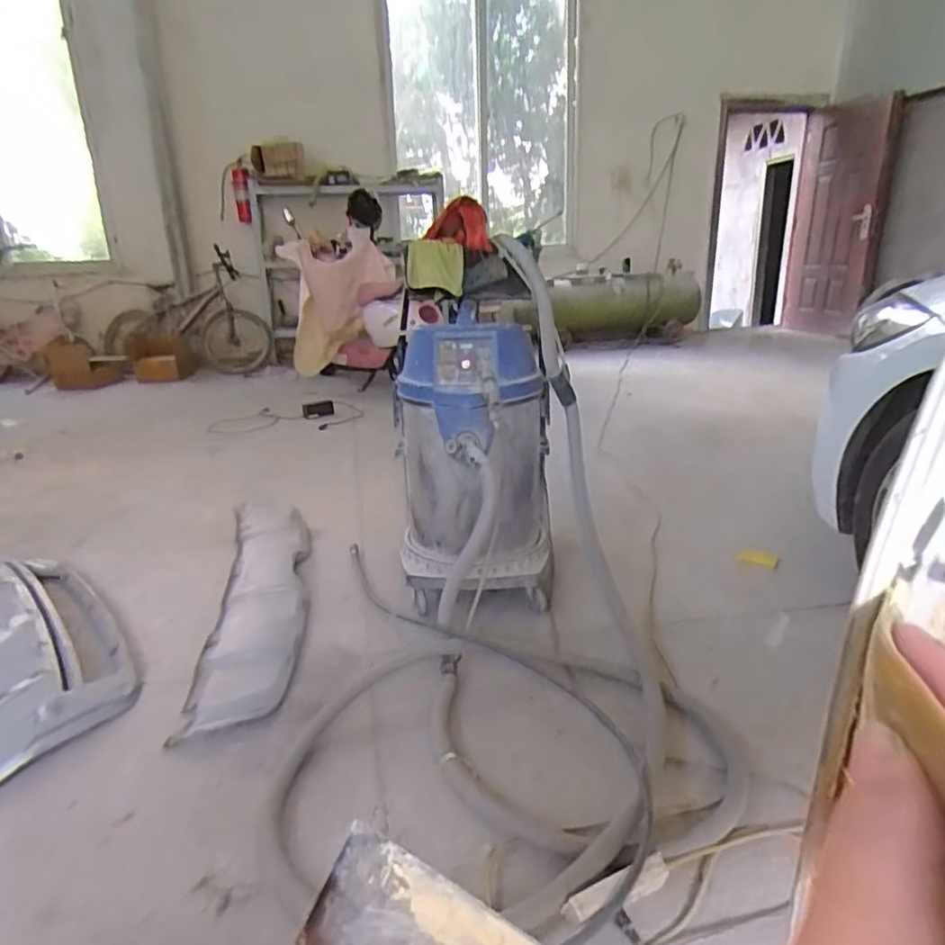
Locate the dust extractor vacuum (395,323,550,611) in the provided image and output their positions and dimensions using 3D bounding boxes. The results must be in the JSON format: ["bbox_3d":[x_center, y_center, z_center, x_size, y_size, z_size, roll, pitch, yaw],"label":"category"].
[{"bbox_3d":[-0.007,-0.042,1.646,0.380,0.627,0.369,-2,20,3],"label":"dust extractor vacuum"}]

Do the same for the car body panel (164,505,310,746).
[{"bbox_3d":[-0.586,0.298,1.792,0.258,0.044,1.114,-7,23,-9],"label":"car body panel"}]

